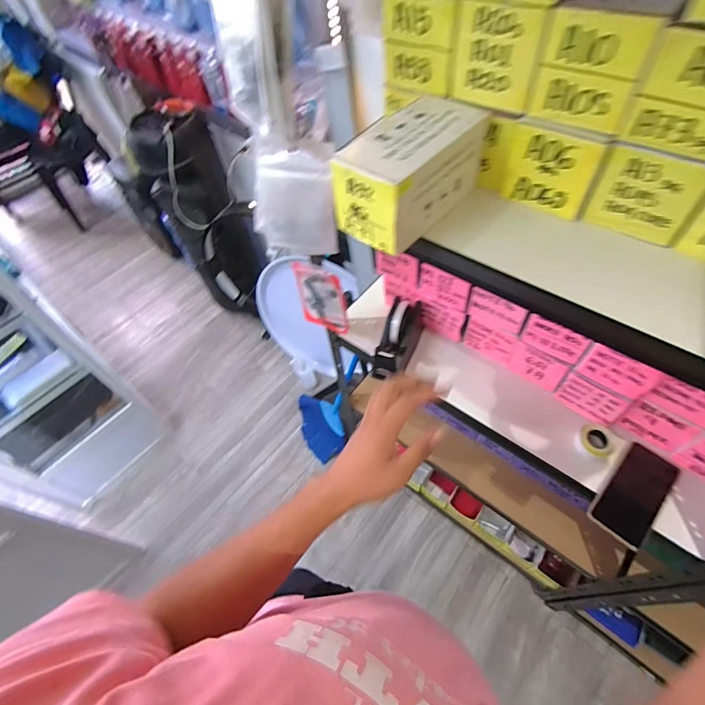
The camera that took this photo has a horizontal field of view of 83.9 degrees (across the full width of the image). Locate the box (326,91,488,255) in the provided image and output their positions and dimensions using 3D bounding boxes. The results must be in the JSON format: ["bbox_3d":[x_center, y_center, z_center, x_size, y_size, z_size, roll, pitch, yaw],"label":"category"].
[{"bbox_3d":[0.070,-0.217,0.473,0.102,0.097,0.172,32,64,23],"label":"box"}]

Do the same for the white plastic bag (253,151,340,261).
[{"bbox_3d":[-0.087,-0.212,0.574,0.130,0.151,0.024,8,57,10],"label":"white plastic bag"}]

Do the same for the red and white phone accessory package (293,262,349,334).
[{"bbox_3d":[-0.059,-0.100,0.761,0.102,0.157,0.018,23,61,19],"label":"red and white phone accessory package"}]

